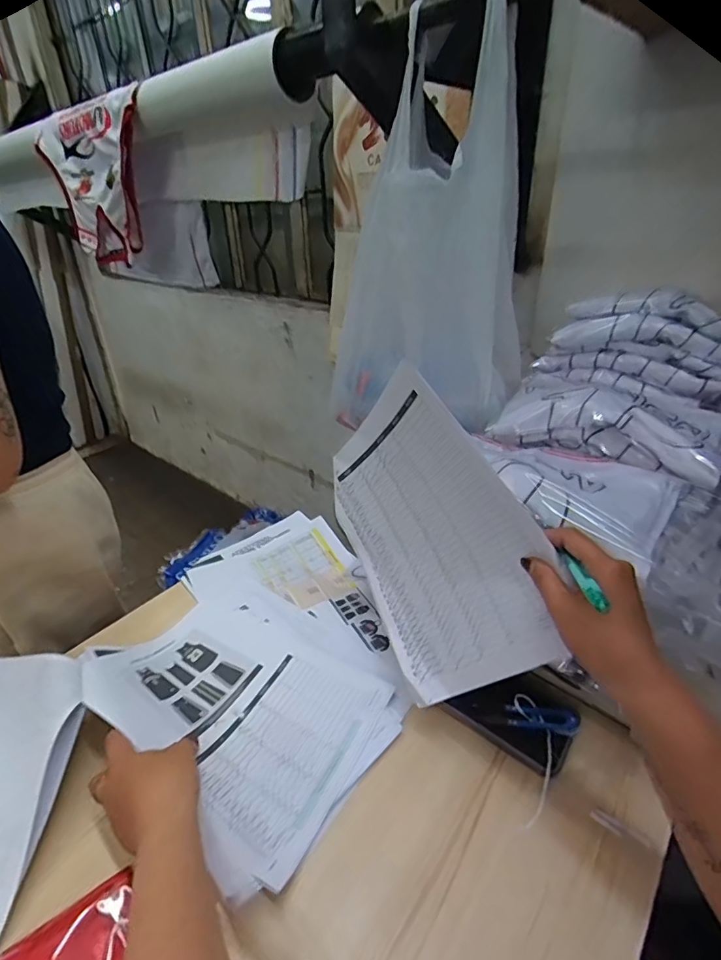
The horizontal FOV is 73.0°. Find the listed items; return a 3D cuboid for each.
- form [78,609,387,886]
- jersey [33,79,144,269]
[{"bbox_3d":[-0.144,0.222,0.504,0.290,0.070,0.206,15,34,26],"label":"form"},{"bbox_3d":[-0.627,-0.701,1.166,0.064,0.322,0.492,-27,38,-37],"label":"jersey"}]

